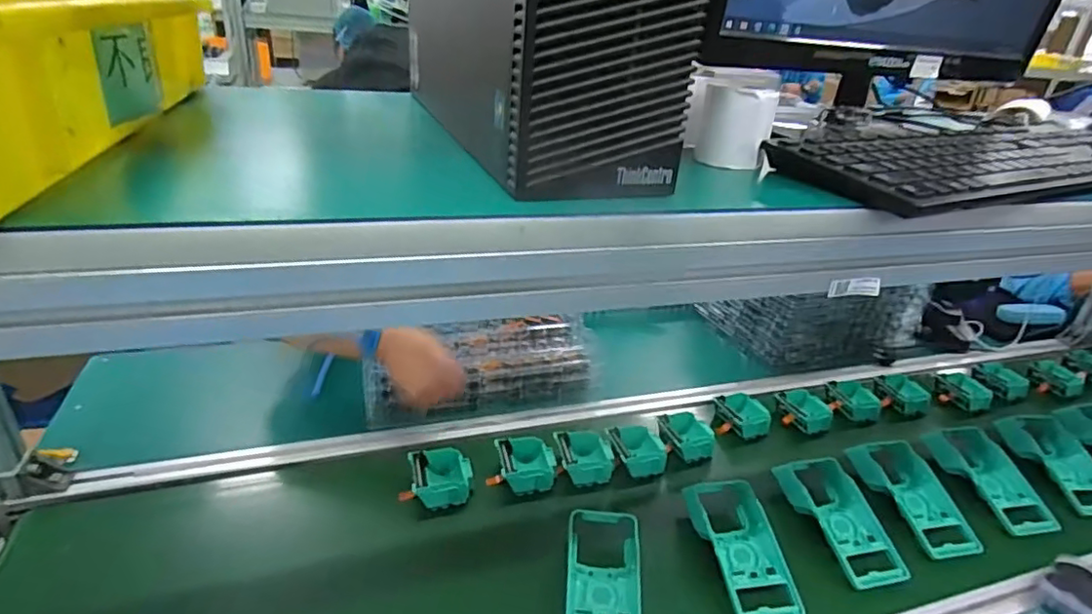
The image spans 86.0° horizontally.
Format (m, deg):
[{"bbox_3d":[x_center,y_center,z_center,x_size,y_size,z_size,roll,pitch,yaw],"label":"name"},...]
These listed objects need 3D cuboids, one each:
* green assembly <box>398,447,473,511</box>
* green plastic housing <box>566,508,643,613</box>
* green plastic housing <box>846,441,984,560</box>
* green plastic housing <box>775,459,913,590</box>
[{"bbox_3d":[-0.145,0.232,0.776,0.093,0.045,0.080,-3,31,-14],"label":"green assembly"},{"bbox_3d":[0.064,0.304,0.651,0.086,0.035,0.184,5,30,1],"label":"green plastic housing"},{"bbox_3d":[0.514,0.257,0.812,0.100,0.039,0.177,-4,31,-15],"label":"green plastic housing"},{"bbox_3d":[0.388,0.275,0.767,0.098,0.037,0.180,-4,31,-14],"label":"green plastic housing"}]

